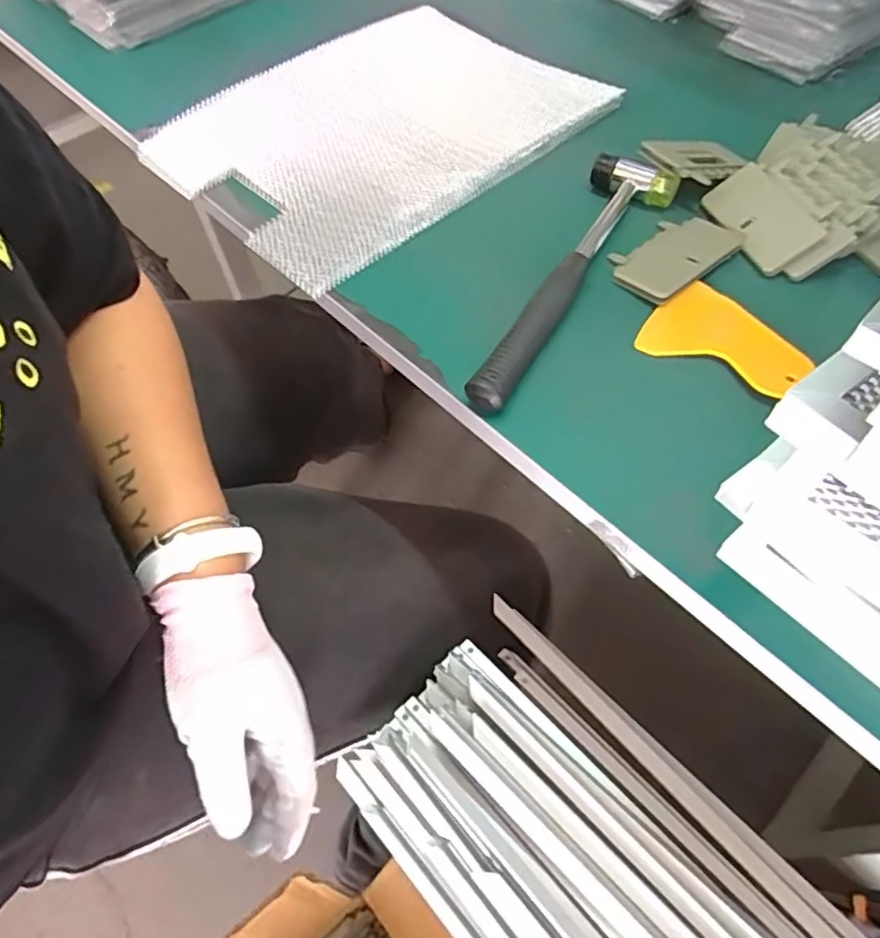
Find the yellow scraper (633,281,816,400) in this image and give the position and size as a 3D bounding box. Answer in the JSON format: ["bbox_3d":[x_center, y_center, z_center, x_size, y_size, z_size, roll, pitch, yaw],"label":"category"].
[{"bbox_3d":[0.169,-0.074,0.375,0.066,0.006,0.094,-36,57,-7],"label":"yellow scraper"}]

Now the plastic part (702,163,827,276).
[{"bbox_3d":[0.218,-0.174,0.425,0.043,0.010,0.086,-37,60,22],"label":"plastic part"}]

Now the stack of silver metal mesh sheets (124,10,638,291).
[{"bbox_3d":[-0.059,-0.295,0.526,0.327,0.012,0.278,-39,64,-16],"label":"stack of silver metal mesh sheets"}]

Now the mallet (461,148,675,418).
[{"bbox_3d":[0.092,-0.125,0.408,0.061,0.040,0.247,22,61,17],"label":"mallet"}]

